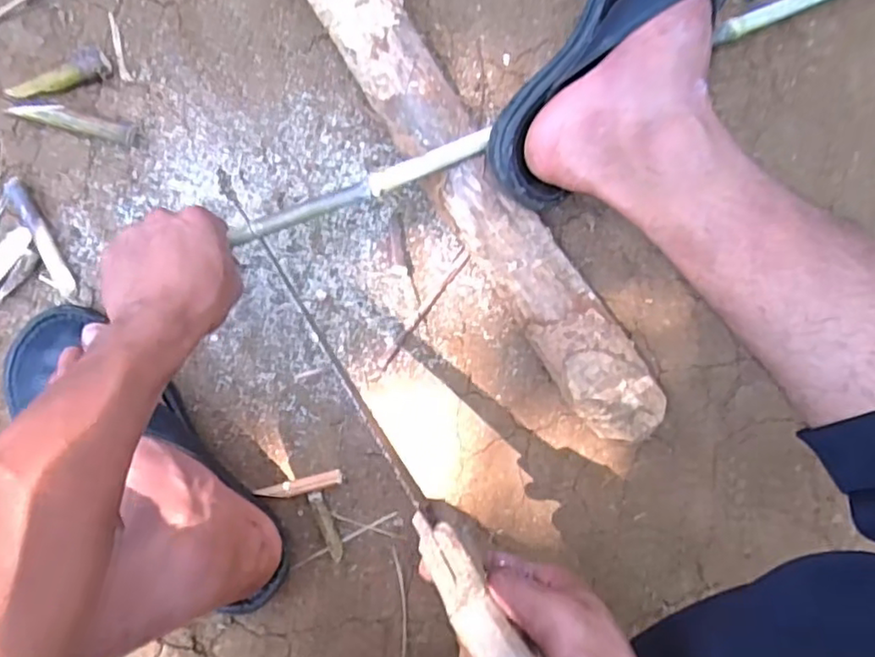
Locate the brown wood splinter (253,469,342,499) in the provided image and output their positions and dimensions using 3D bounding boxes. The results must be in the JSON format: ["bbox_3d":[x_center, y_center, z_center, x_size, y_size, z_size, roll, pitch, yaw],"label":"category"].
[{"bbox_3d":[-0.116,0.133,0.545,0.070,0.011,0.014,-12,92,-7],"label":"brown wood splinter"}]

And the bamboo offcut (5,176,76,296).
[{"bbox_3d":[-0.314,-0.072,0.512,0.015,0.013,0.095,-25,94,-7],"label":"bamboo offcut"}]

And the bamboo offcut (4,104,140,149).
[{"bbox_3d":[-0.288,-0.164,0.514,0.094,0.012,0.018,12,89,-8],"label":"bamboo offcut"}]

